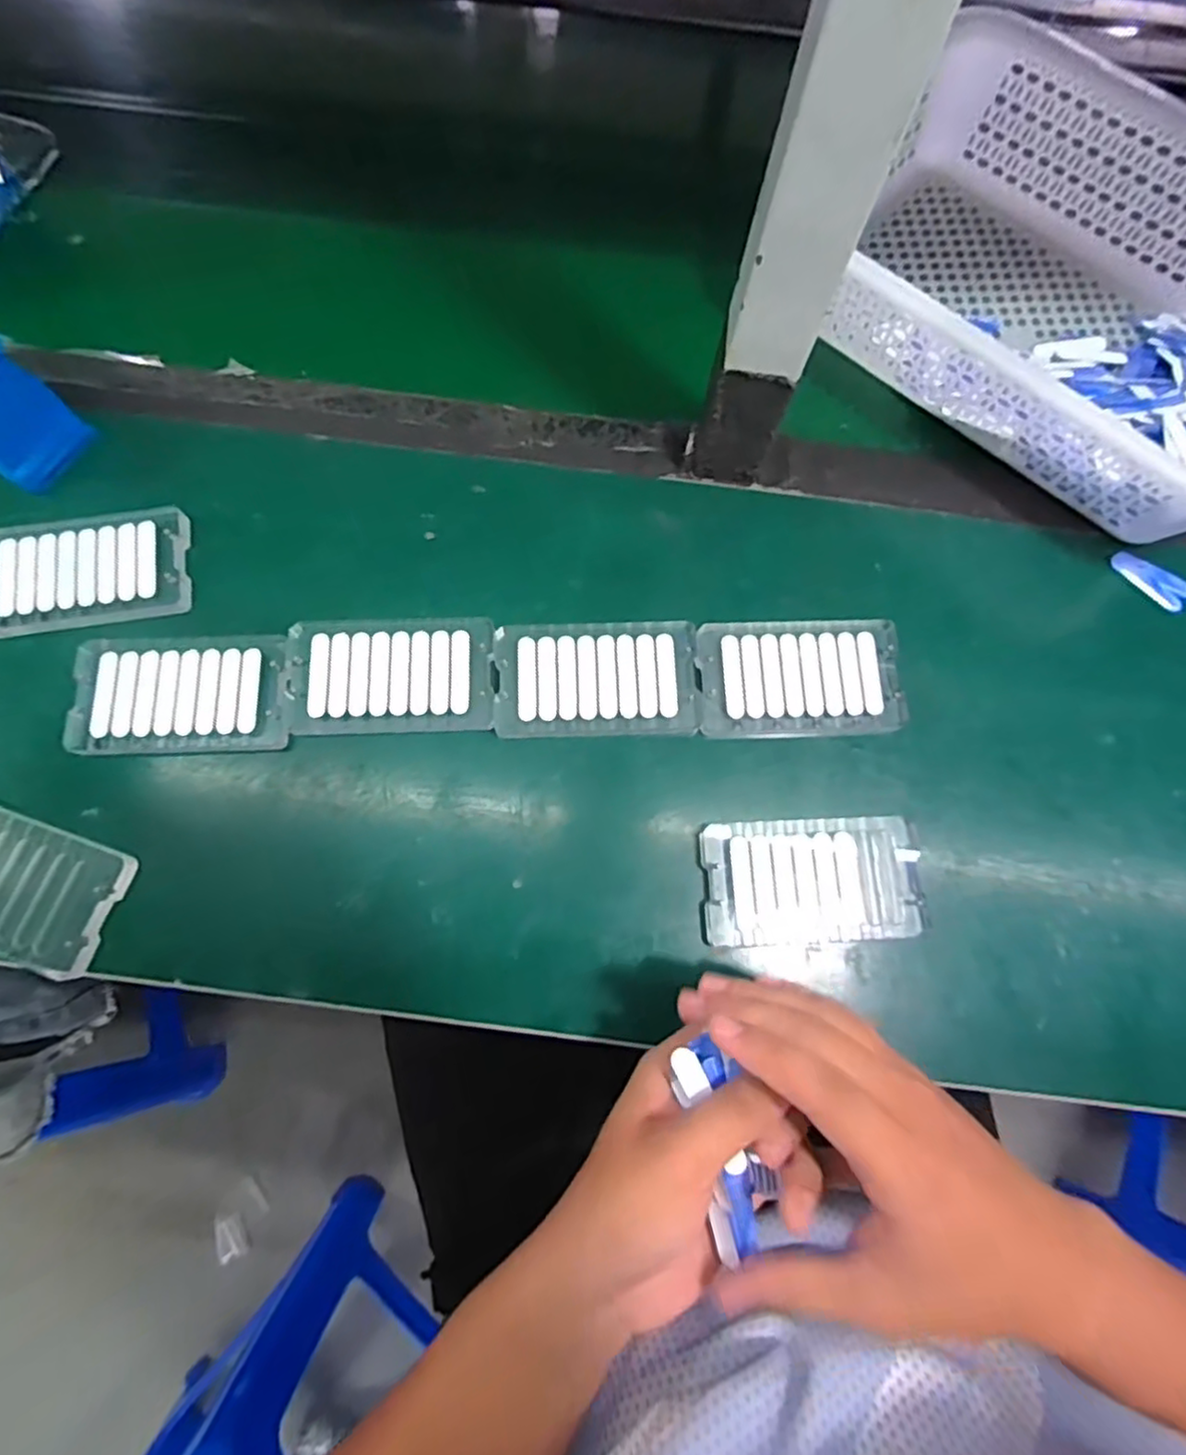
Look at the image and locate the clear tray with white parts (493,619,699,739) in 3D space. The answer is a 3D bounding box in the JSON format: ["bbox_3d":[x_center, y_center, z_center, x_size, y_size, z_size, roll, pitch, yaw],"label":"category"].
[{"bbox_3d":[0.002,-0.028,0.401,0.118,0.012,0.070,-2,75,-1],"label":"clear tray with white parts"}]

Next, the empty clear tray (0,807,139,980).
[{"bbox_3d":[-0.326,0.086,0.369,0.124,0.014,0.072,18,76,4],"label":"empty clear tray"}]

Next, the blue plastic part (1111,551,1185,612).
[{"bbox_3d":[0.365,-0.097,0.433,0.050,0.006,0.018,40,78,9],"label":"blue plastic part"}]

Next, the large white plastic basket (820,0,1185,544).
[{"bbox_3d":[0.313,-0.290,0.441,0.350,0.083,0.252,40,78,9],"label":"large white plastic basket"}]

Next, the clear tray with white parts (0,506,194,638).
[{"bbox_3d":[-0.314,-0.098,0.411,0.122,0.012,0.074,-7,75,-3],"label":"clear tray with white parts"}]

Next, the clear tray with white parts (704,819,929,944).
[{"bbox_3d":[0.125,0.086,0.376,0.121,0.011,0.067,-2,75,-1],"label":"clear tray with white parts"}]

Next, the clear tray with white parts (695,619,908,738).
[{"bbox_3d":[0.126,-0.030,0.404,0.122,0.013,0.071,-1,75,-1],"label":"clear tray with white parts"}]

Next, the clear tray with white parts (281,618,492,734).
[{"bbox_3d":[-0.121,-0.031,0.398,0.122,0.008,0.070,-3,75,-1],"label":"clear tray with white parts"}]

